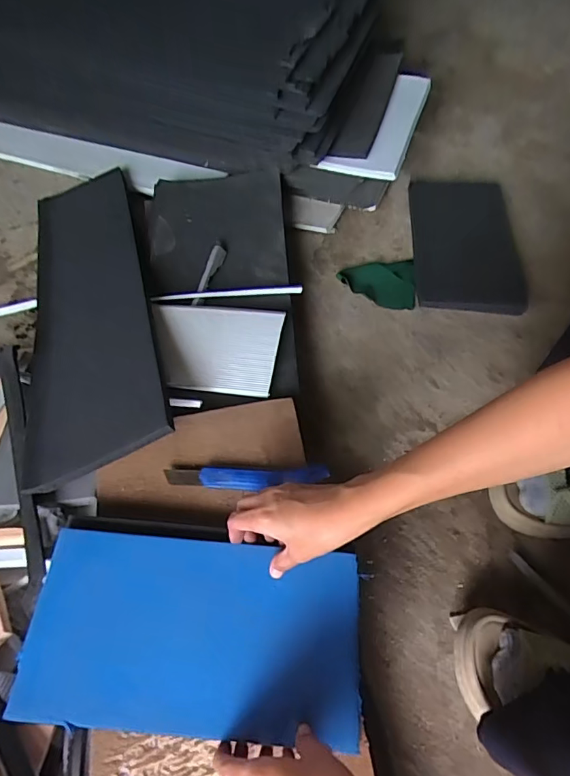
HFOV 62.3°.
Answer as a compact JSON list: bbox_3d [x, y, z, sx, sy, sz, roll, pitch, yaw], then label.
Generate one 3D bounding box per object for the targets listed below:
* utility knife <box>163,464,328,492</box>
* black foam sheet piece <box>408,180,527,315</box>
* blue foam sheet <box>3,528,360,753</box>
[{"bbox_3d":[-0.040,0.096,0.504,0.170,0.014,0.026,-3,58,0],"label":"utility knife"},{"bbox_3d":[0.295,-0.249,0.773,0.165,0.025,0.326,3,58,4],"label":"black foam sheet piece"},{"bbox_3d":[-0.078,0.209,0.409,0.278,0.012,0.147,3,58,3],"label":"blue foam sheet"}]

